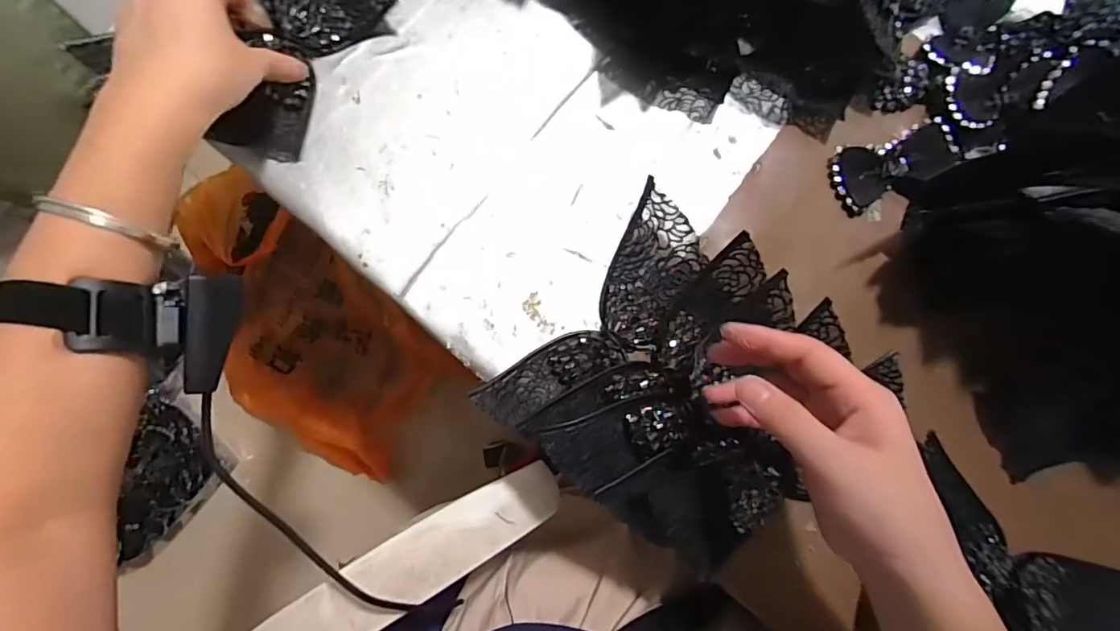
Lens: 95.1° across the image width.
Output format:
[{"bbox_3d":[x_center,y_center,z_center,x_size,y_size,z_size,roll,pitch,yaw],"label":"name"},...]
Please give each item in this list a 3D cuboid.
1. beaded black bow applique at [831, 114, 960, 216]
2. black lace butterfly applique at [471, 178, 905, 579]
[{"bbox_3d":[0.270,-0.122,0.415,0.093,0.027,0.052,-18,83,-7],"label":"beaded black bow applique"},{"bbox_3d":[0.090,0.050,0.359,0.212,0.043,0.196,40,81,3],"label":"black lace butterfly applique"}]

